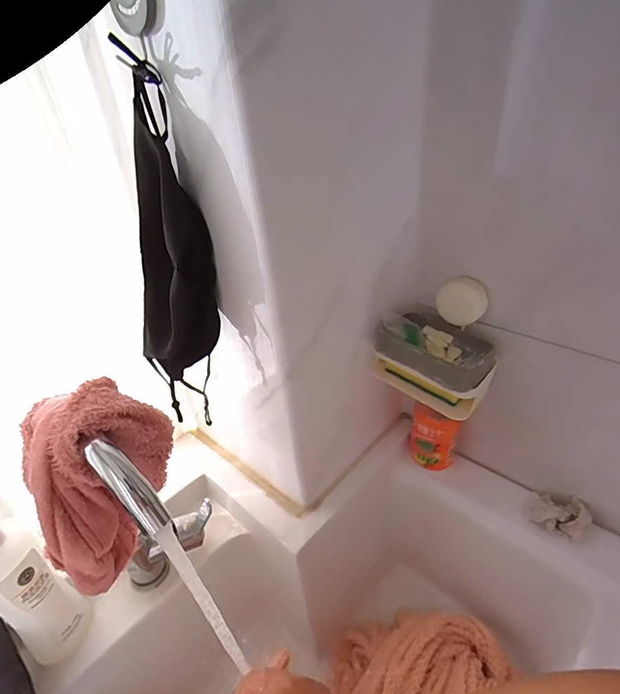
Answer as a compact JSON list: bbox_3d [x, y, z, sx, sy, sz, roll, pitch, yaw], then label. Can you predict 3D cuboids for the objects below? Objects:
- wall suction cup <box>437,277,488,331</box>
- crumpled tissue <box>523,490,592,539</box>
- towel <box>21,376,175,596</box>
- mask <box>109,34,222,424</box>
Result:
[{"bbox_3d":[0.178,-0.053,0.471,0.055,0.054,0.016,36,47,5],"label":"wall suction cup"},{"bbox_3d":[0.304,0.202,0.491,0.069,0.036,0.052,12,38,24],"label":"crumpled tissue"},{"bbox_3d":[-0.172,0.112,0.335,0.061,0.170,0.114,18,41,31],"label":"towel"},{"bbox_3d":[-0.133,-0.070,0.380,0.086,0.312,0.063,-25,38,-26],"label":"mask"}]

